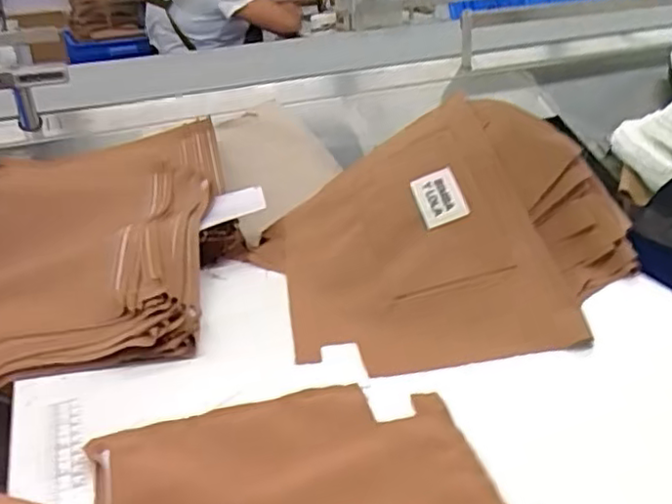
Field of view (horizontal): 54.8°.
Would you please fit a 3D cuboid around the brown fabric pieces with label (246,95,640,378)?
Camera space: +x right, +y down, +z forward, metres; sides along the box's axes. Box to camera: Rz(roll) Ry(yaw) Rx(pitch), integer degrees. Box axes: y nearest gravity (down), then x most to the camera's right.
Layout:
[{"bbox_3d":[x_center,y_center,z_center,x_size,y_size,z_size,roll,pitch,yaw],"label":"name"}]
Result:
[{"bbox_3d":[0.092,-0.040,0.619,0.338,0.113,0.316,-7,28,-6],"label":"brown fabric pieces with label"}]

